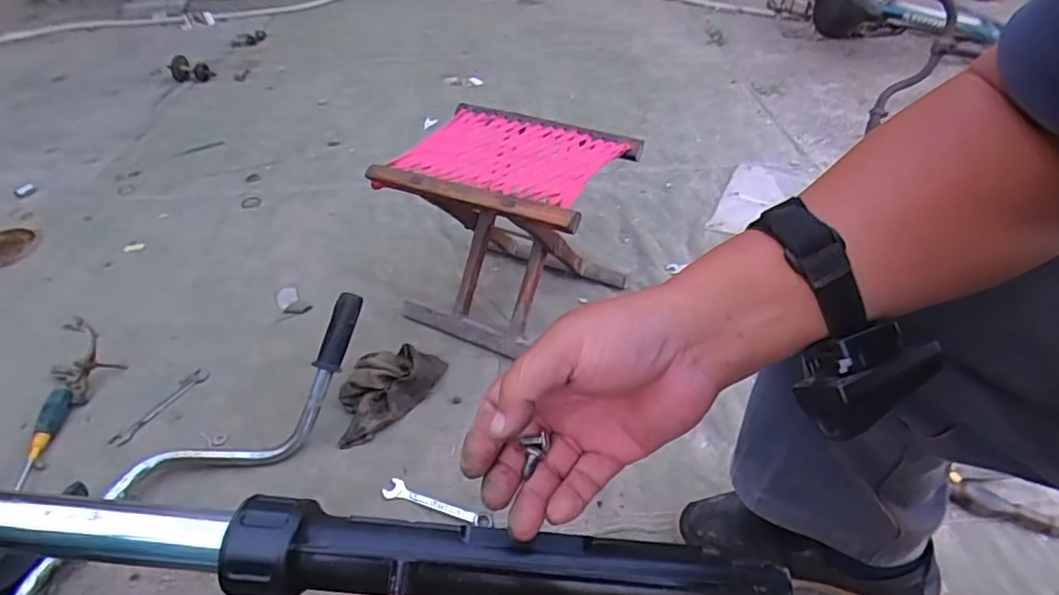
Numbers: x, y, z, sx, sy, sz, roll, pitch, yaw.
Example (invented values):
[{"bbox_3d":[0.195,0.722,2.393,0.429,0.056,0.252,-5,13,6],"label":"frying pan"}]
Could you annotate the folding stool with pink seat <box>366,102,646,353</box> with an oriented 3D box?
[{"bbox_3d":[-0.031,-0.109,0.935,0.325,0.300,0.244,18,44,23],"label":"folding stool with pink seat"}]

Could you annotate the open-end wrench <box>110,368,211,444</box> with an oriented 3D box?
[{"bbox_3d":[-0.565,0.165,0.883,0.033,0.006,0.155,18,44,22],"label":"open-end wrench"}]

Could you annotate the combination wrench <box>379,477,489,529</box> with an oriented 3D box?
[{"bbox_3d":[-0.118,0.264,0.739,0.151,0.005,0.026,12,42,17],"label":"combination wrench"}]

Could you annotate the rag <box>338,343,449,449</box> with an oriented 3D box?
[{"bbox_3d":[-0.220,0.133,0.867,0.113,0.046,0.192,29,50,32],"label":"rag"}]

